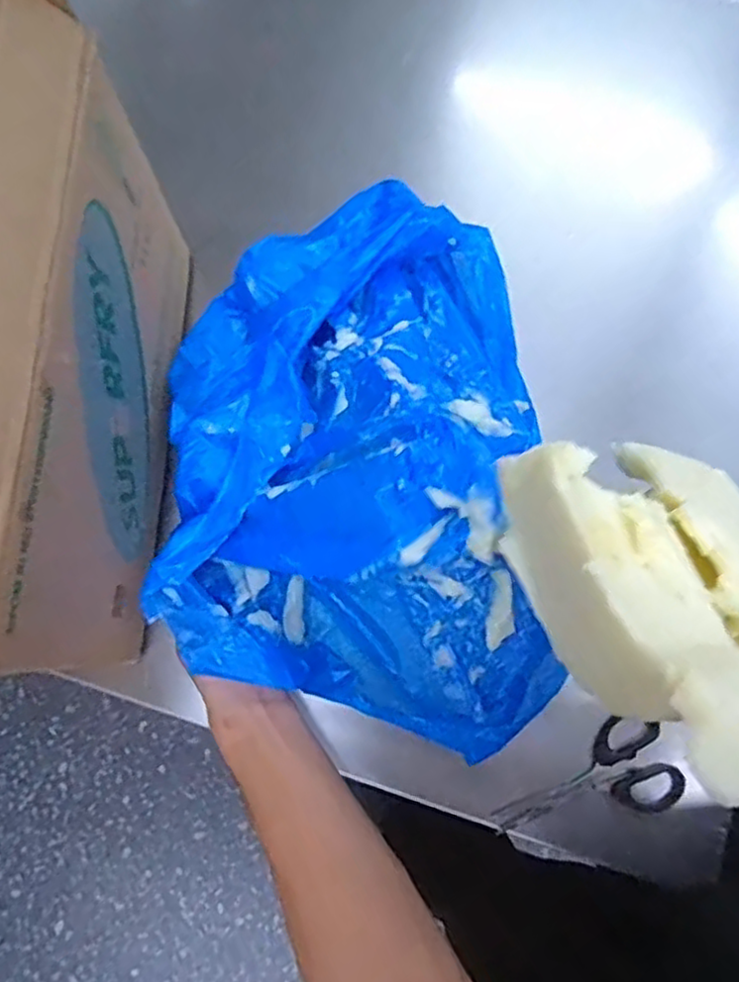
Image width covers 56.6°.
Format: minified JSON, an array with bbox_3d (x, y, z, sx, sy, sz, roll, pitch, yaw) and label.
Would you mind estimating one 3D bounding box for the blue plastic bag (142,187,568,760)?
[{"bbox_3d":[-0.011,-0.049,0.482,0.262,0.120,0.389,10,79,2],"label":"blue plastic bag"}]

